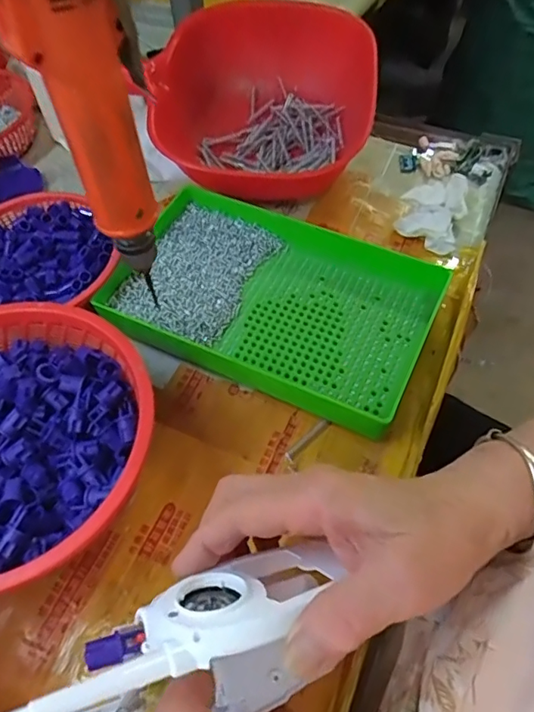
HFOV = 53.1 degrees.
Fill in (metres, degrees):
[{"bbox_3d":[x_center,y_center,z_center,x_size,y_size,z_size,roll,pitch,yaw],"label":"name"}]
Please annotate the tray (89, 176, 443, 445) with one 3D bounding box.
[{"bbox_3d":[0.002,-0.046,0.419,0.241,0.030,0.147,22,59,16],"label":"tray"}]

